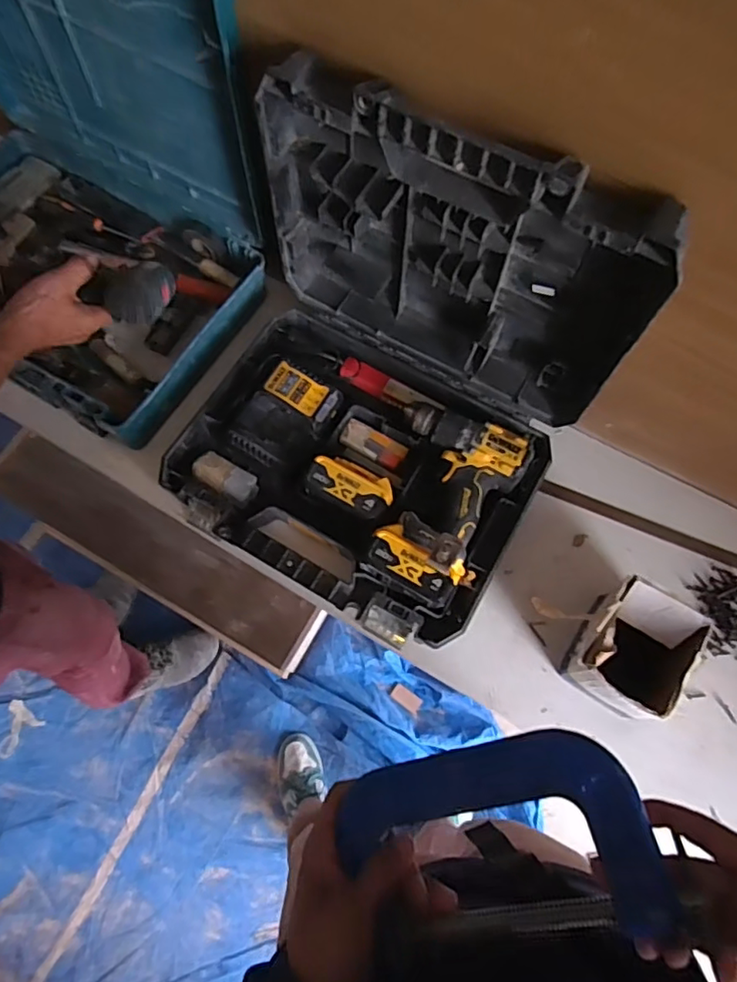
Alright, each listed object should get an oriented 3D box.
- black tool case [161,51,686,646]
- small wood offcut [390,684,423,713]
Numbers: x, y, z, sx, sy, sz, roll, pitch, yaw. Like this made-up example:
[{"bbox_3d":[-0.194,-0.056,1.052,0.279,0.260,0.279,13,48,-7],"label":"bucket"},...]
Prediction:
[{"bbox_3d":[0.004,-0.118,0.615,0.427,0.362,0.403,29,71,9],"label":"black tool case"},{"bbox_3d":[0.093,0.501,1.389,0.074,0.024,0.038,32,73,10],"label":"small wood offcut"}]

